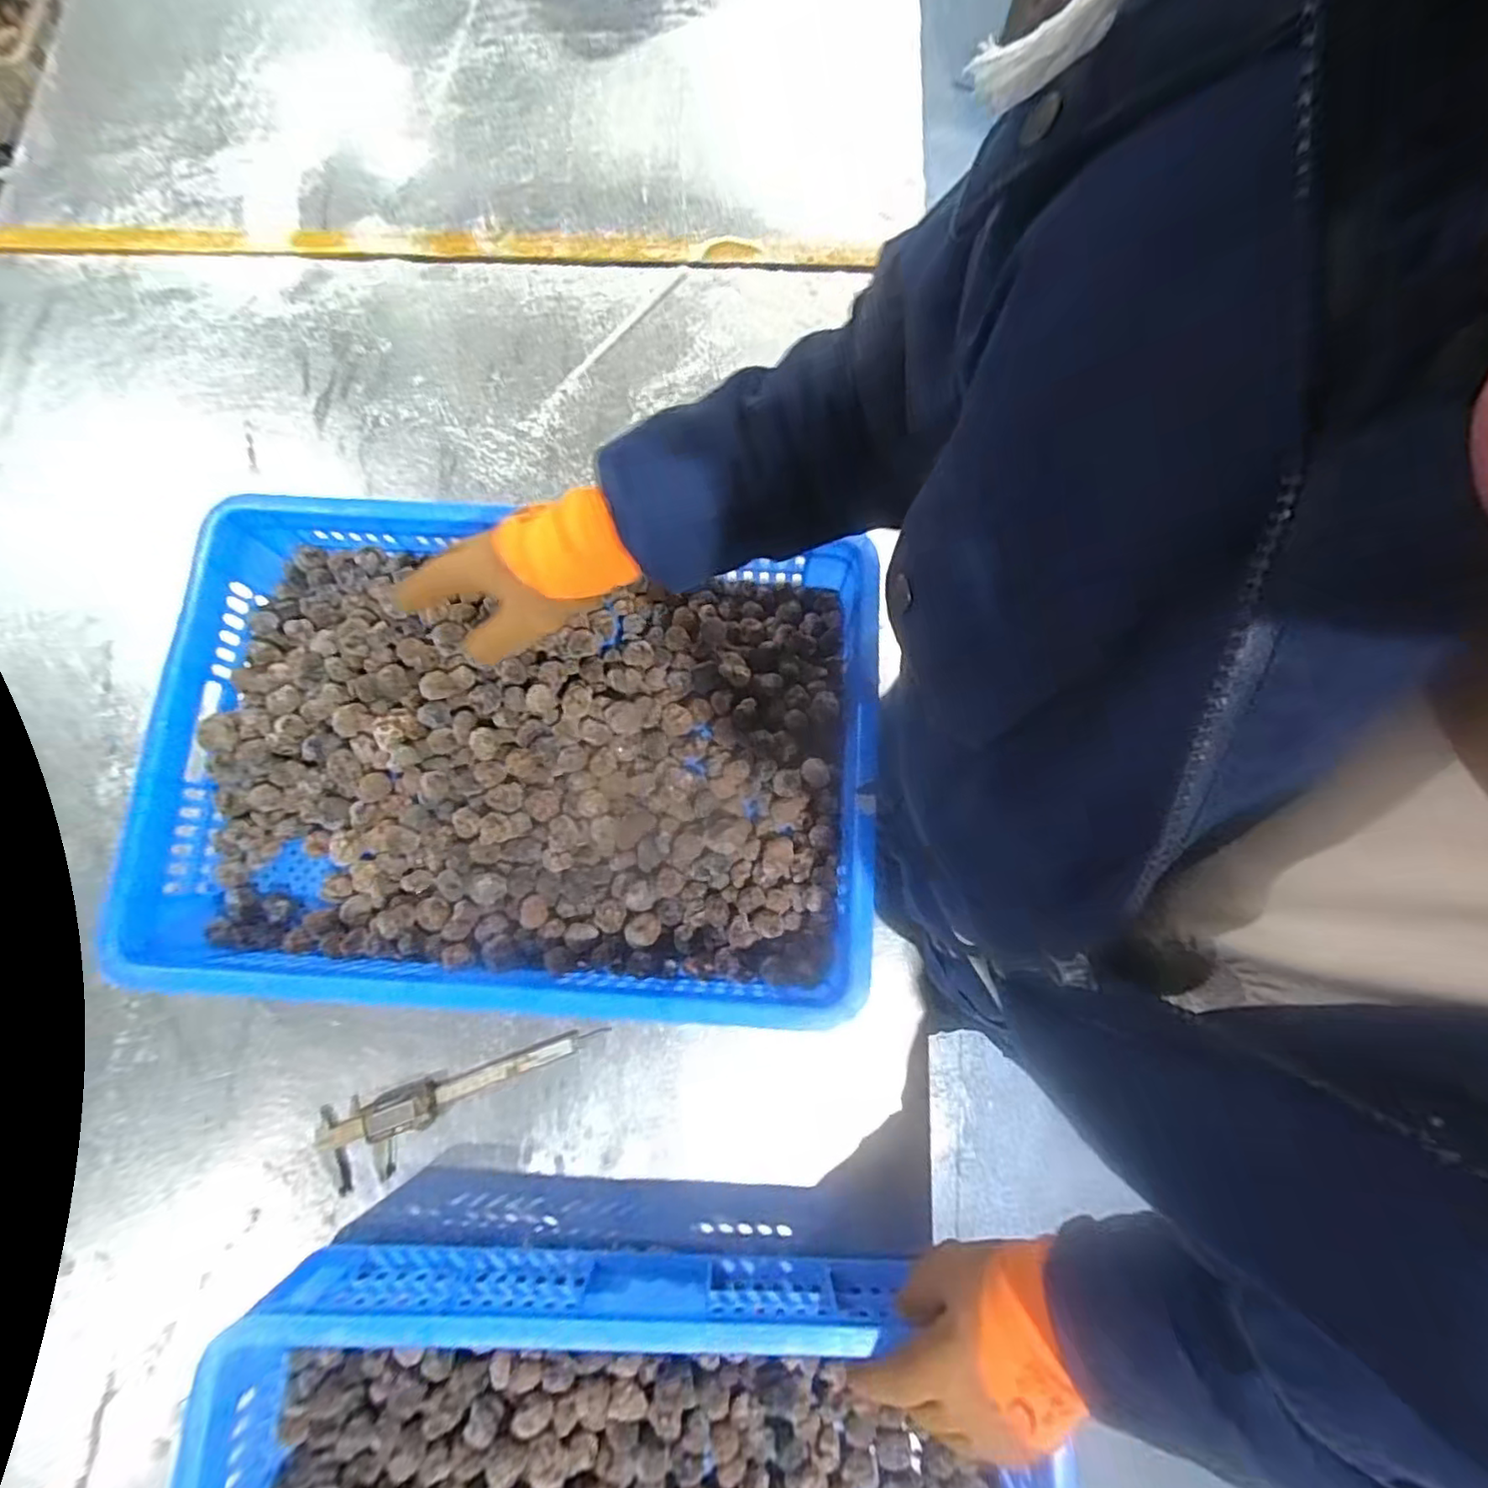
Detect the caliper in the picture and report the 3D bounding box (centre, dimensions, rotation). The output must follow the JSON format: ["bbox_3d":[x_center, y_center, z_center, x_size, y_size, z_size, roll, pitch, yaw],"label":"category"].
[{"bbox_3d":[-0.242,0.308,0.564,0.252,0.017,0.063,-19,80,-4],"label":"caliper"}]

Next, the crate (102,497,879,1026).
[{"bbox_3d":[-0.192,0.005,0.564,0.573,0.088,0.397,2,79,1],"label":"crate"}]

